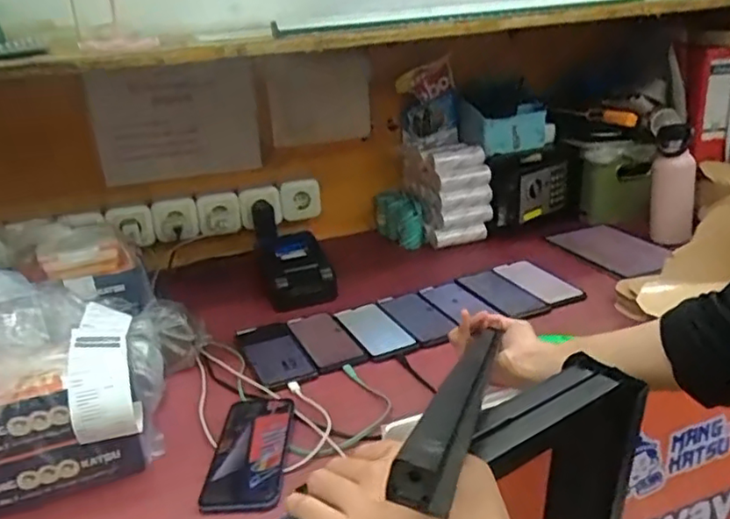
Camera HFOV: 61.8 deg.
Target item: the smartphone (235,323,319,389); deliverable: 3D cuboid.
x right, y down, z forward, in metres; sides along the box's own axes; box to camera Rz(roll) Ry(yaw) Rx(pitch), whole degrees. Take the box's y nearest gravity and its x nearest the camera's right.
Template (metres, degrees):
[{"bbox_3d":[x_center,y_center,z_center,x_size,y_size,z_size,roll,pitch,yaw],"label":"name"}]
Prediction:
[{"bbox_3d":[-0.131,0.126,0.866,0.082,0.015,0.170,-12,22,-20],"label":"smartphone"}]

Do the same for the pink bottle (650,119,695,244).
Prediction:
[{"bbox_3d":[0.566,-0.128,1.119,0.073,0.208,0.057,4,22,19],"label":"pink bottle"}]

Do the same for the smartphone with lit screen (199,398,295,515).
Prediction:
[{"bbox_3d":[-0.124,0.207,0.665,0.078,0.016,0.174,-3,21,1],"label":"smartphone with lit screen"}]

